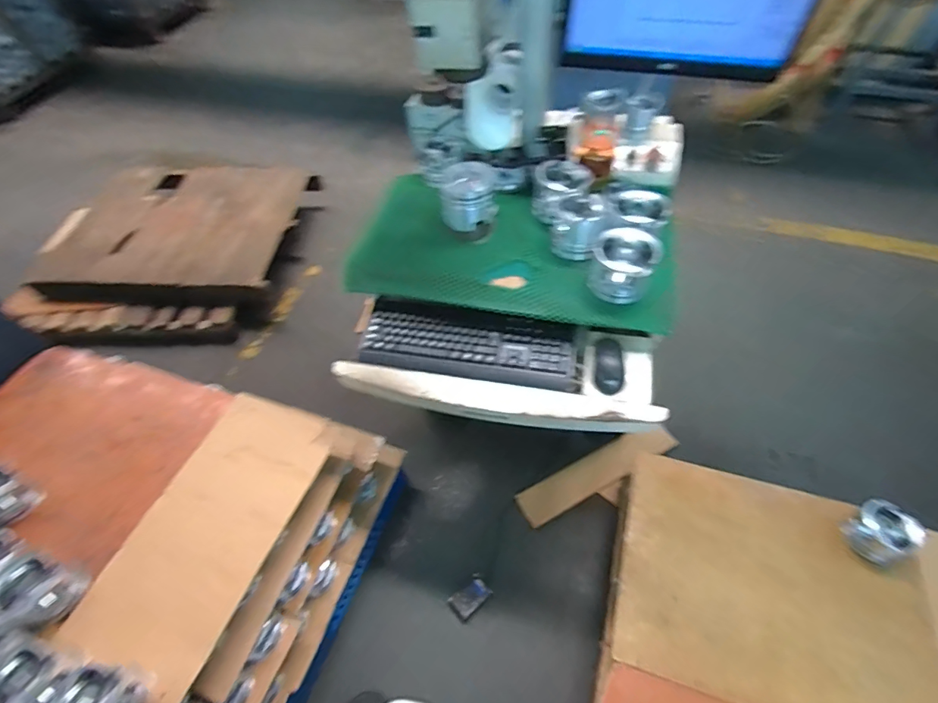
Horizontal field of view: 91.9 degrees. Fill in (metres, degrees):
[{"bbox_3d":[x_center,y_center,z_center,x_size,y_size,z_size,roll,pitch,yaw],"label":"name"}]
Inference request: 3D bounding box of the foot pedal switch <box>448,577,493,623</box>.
[{"bbox_3d":[0.004,0.692,1.273,0.111,0.016,0.071,-35,58,-19],"label":"foot pedal switch"}]

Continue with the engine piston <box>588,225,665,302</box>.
[{"bbox_3d":[0.295,-0.163,0.873,0.112,0.120,0.104,12,55,12],"label":"engine piston"}]

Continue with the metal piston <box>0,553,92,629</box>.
[{"bbox_3d":[-0.821,0.460,0.862,0.116,0.066,0.113,-2,54,2],"label":"metal piston"}]

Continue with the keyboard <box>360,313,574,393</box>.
[{"bbox_3d":[-0.003,-0.005,0.934,0.434,0.029,0.118,8,55,9],"label":"keyboard"}]

